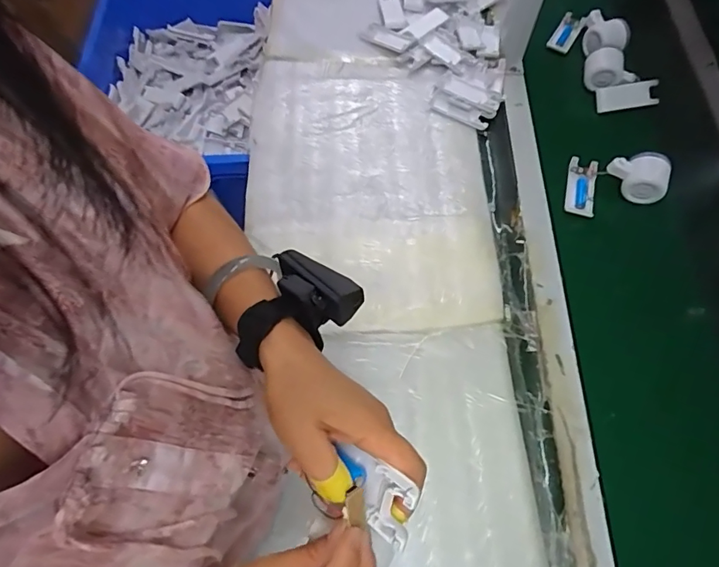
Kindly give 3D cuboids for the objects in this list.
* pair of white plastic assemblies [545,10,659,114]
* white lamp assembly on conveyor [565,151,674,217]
[{"bbox_3d":[0.412,-0.388,0.795,0.085,0.066,0.223,-20,66,-9],"label":"pair of white plastic assemblies"},{"bbox_3d":[0.374,-0.142,0.676,0.126,0.064,0.092,16,66,8],"label":"white lamp assembly on conveyor"}]

